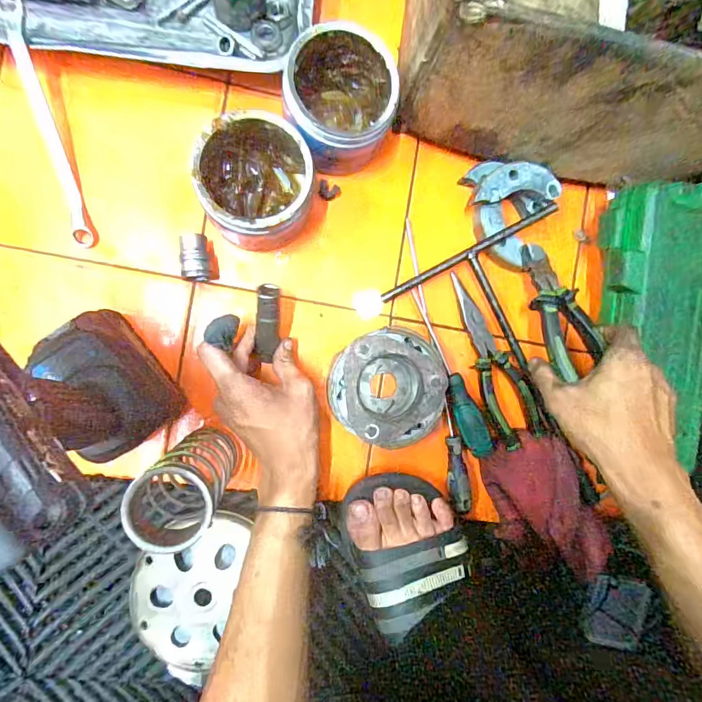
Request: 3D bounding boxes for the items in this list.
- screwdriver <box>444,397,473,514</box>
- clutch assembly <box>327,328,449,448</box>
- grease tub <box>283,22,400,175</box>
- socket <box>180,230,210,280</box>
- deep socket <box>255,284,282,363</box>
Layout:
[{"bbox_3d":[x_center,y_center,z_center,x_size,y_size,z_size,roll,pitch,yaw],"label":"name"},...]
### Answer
[{"bbox_3d":[0.108,0.106,0.455,0.019,0.025,0.113,-4,90,-9],"label":"screwdriver"},{"bbox_3d":[0.036,0.035,0.441,0.116,0.039,0.108,0,89,-9],"label":"clutch assembly"},{"bbox_3d":[-0.011,-0.232,0.403,0.096,0.071,0.106,-43,95,-7],"label":"grease tub"},{"bbox_3d":[-0.145,-0.088,0.414,0.024,0.021,0.042,-6,90,-9],"label":"socket"},{"bbox_3d":[-0.074,-0.024,0.400,0.021,0.019,0.071,3,116,-9],"label":"deep socket"}]

